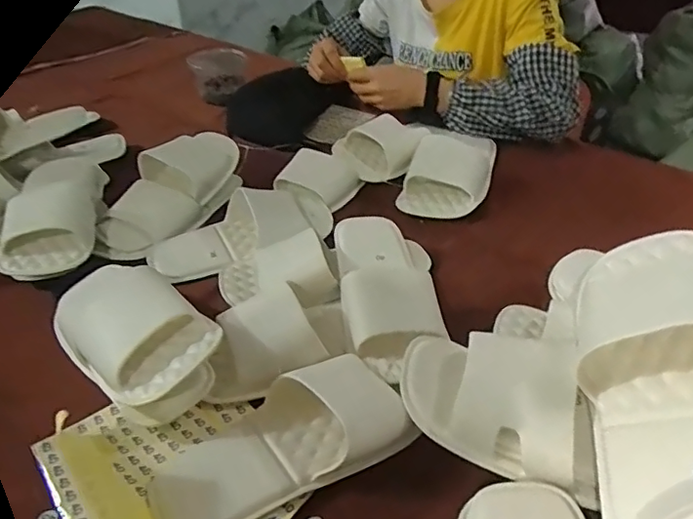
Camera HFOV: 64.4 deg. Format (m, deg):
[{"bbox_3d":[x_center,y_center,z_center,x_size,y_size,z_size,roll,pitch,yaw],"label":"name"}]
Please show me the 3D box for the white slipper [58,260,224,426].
[{"bbox_3d":[-0.202,0.060,0.500,0.213,0.076,0.094,30,46,33],"label":"white slipper"}]

